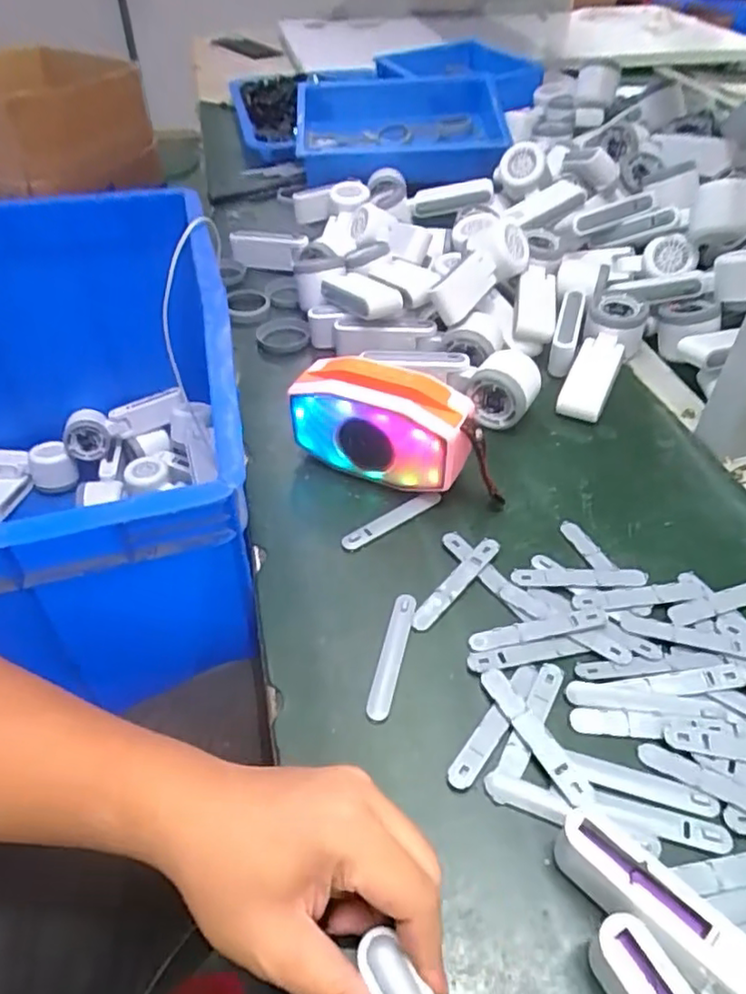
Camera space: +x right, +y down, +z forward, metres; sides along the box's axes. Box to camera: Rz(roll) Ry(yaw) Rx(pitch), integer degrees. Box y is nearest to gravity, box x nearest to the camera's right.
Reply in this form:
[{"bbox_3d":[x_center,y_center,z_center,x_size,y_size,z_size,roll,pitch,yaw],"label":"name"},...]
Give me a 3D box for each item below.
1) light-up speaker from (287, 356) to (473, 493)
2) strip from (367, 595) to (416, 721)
[{"bbox_3d":[0.007,-0.054,0.523,0.148,0.095,0.052,16,48,17],"label":"light-up speaker"},{"bbox_3d":[0.013,0.102,0.422,0.015,0.006,0.088,10,47,11],"label":"strip"}]

